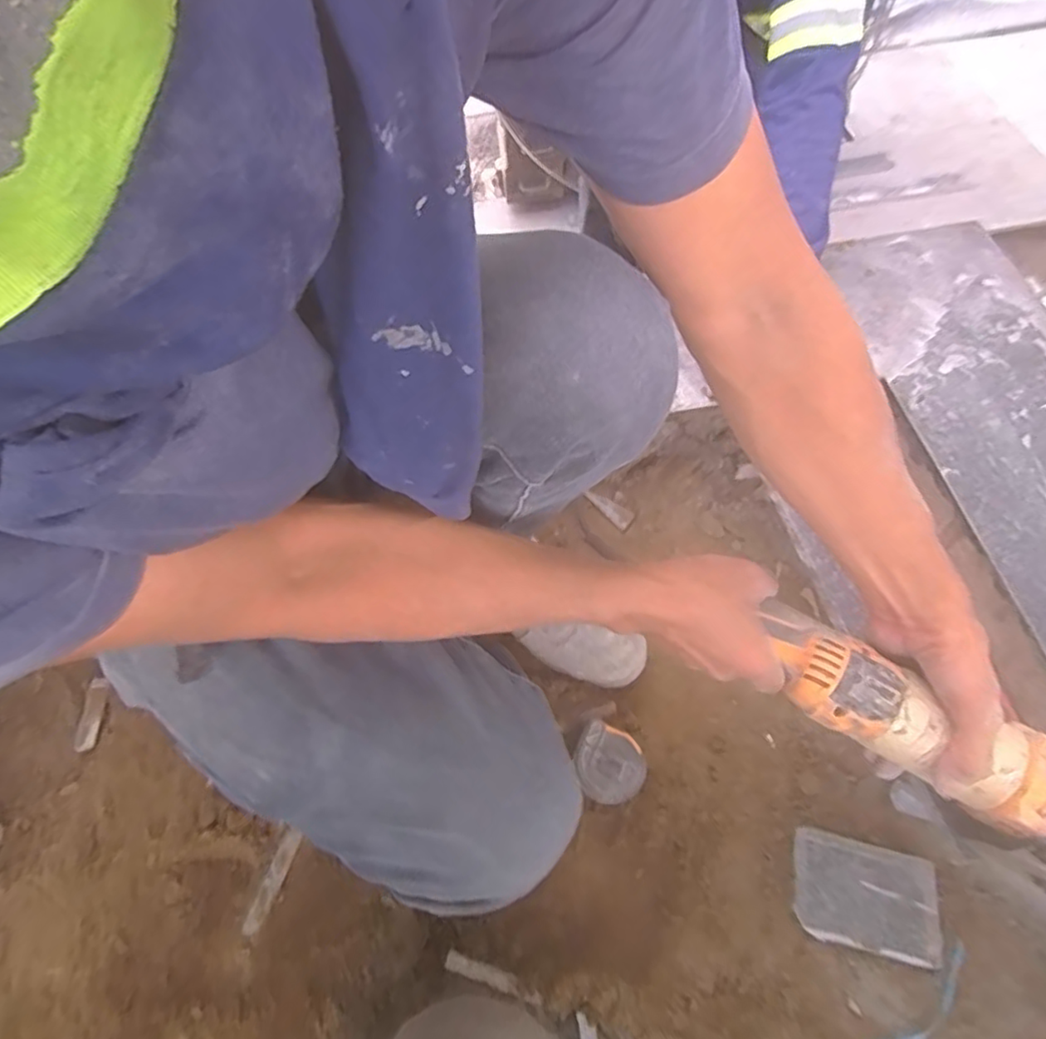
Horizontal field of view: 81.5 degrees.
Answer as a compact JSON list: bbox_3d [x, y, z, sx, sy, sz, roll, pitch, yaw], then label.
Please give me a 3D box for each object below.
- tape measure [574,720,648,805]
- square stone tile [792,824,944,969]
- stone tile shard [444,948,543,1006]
[{"bbox_3d":[0.085,0.242,0.595,0.067,0.049,0.067,-1,63,3],"label":"tape measure"},{"bbox_3d":[0.311,0.341,0.551,0.122,0.015,0.084,11,64,9],"label":"square stone tile"},{"bbox_3d":[-0.025,0.384,0.508,0.084,0.011,0.015,15,65,11],"label":"stone tile shard"}]

